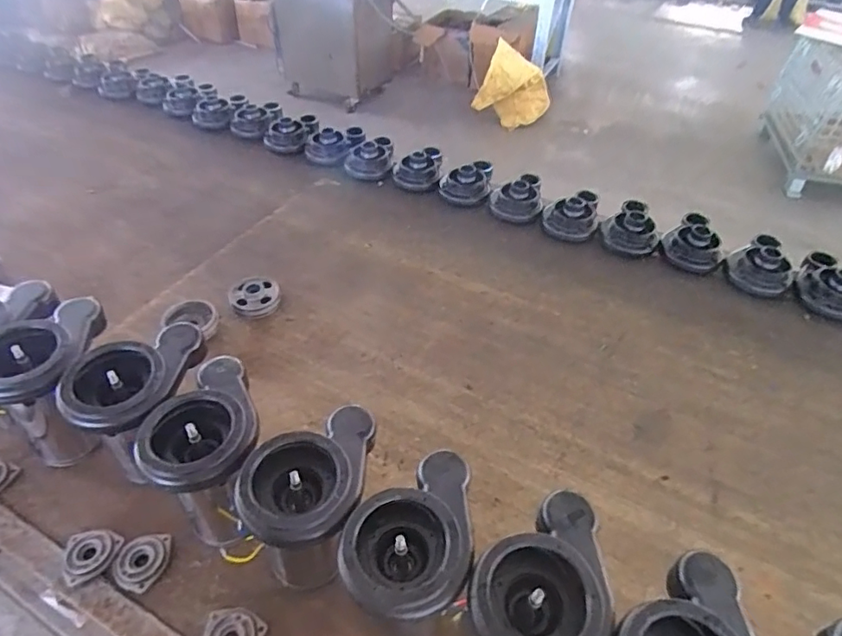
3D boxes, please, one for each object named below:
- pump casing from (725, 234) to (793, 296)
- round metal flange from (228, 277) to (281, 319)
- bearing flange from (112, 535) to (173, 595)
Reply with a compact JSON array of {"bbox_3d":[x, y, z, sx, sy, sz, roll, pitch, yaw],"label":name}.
[{"bbox_3d":[0.679,-0.102,1.074,0.118,0.080,0.105,31,49,26],"label":"pump casing"},{"bbox_3d":[-0.305,-0.039,0.987,0.086,0.029,0.091,2,43,-2],"label":"round metal flange"},{"bbox_3d":[-0.338,0.292,0.653,0.055,0.010,0.067,19,45,15],"label":"bearing flange"}]

